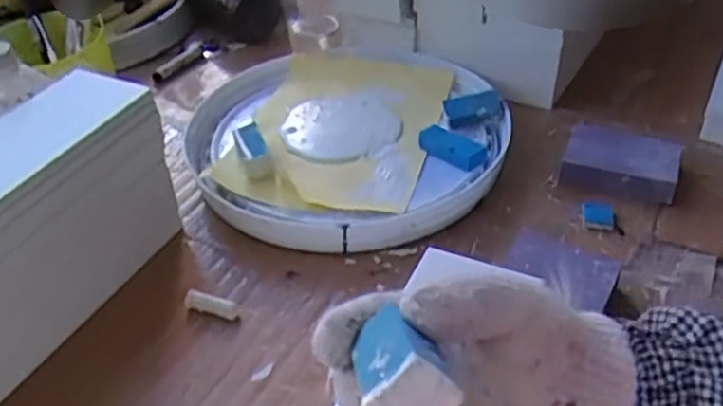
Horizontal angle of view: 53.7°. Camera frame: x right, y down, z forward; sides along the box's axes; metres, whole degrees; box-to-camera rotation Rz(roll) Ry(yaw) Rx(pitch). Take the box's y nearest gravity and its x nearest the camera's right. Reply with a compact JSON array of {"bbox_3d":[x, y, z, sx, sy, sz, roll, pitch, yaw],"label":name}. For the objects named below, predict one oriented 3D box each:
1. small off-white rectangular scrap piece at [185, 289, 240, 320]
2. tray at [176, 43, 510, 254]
[{"bbox_3d":[-0.118,0.079,0.561,0.043,0.012,0.012,9,40,15],"label":"small off-white rectangular scrap piece"},{"bbox_3d":[-0.010,-0.071,0.713,0.302,0.037,0.314,11,40,17],"label":"tray"}]

